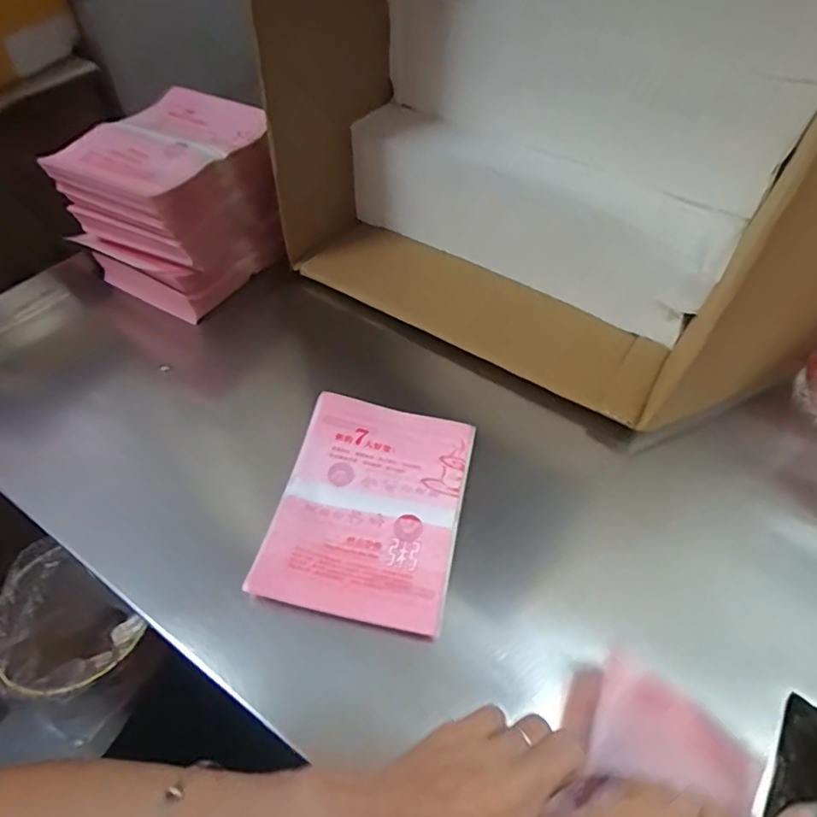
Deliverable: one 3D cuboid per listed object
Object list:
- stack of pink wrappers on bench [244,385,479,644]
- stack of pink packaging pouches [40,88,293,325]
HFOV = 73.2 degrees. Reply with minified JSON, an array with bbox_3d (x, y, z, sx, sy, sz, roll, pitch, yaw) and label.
[{"bbox_3d":[-0.026,0.067,0.390,0.122,0.016,0.160,10,52,7],"label":"stack of pink wrappers on bench"},{"bbox_3d":[-0.209,-0.190,0.523,0.141,0.132,0.152,24,55,17],"label":"stack of pink packaging pouches"}]

